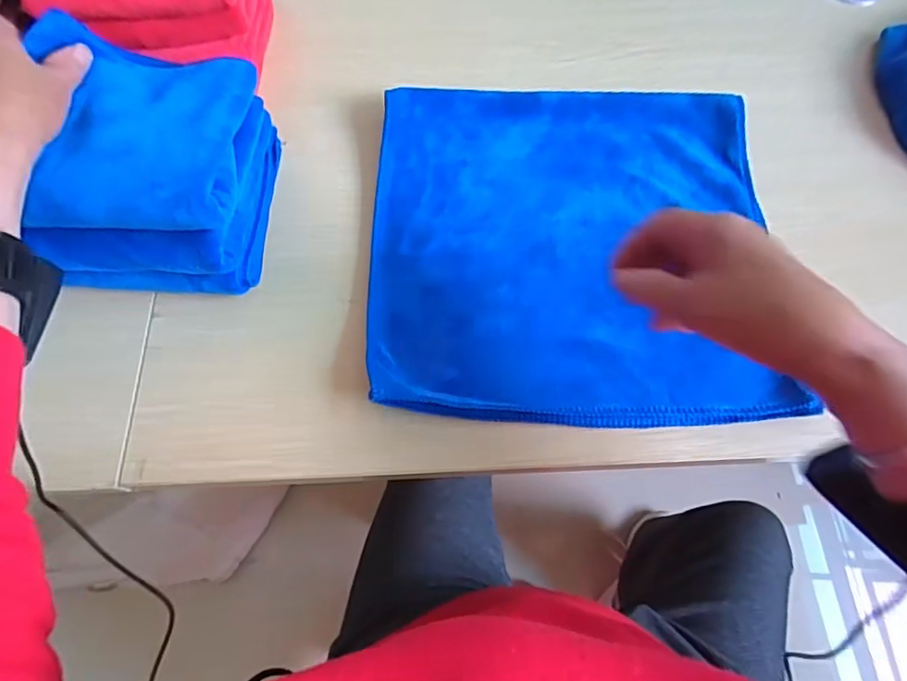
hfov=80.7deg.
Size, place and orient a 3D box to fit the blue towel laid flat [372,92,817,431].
[{"bbox_3d":[0.094,-0.086,0.439,0.316,0.020,0.305,0,69,0],"label":"blue towel laid flat"}]

